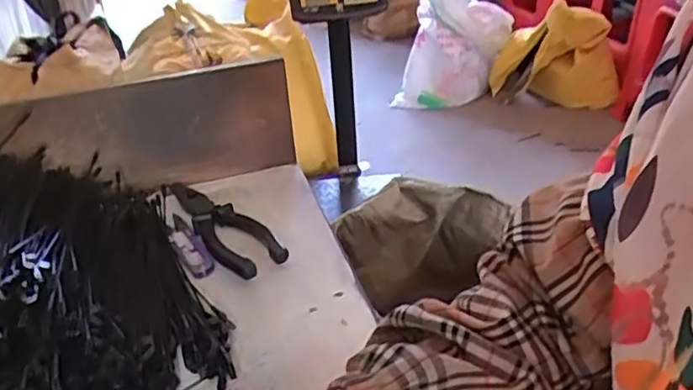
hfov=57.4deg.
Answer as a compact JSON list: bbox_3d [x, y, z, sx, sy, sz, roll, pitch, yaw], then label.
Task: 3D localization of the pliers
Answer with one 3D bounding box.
[{"bbox_3d":[-0.118,0.020,0.562,0.043,0.024,0.189,-23,38,-28],"label":"pliers"}]

